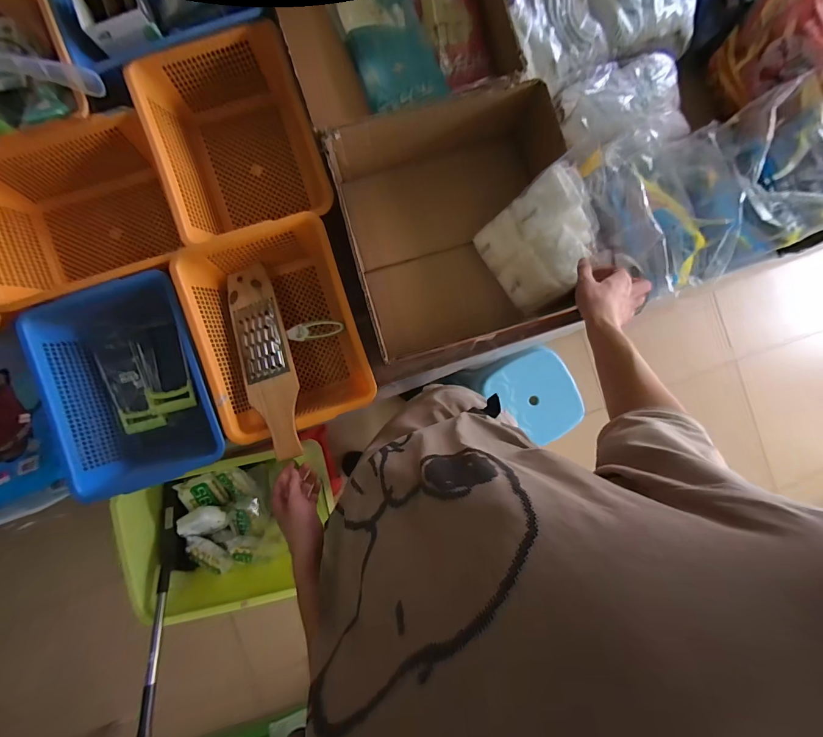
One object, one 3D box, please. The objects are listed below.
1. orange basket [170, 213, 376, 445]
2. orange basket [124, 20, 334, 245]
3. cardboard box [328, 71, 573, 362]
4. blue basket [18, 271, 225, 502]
[{"bbox_3d":[-0.250,-0.074,0.713,0.286,0.131,0.371,-18,92,-1],"label":"orange basket"},{"bbox_3d":[-0.328,-0.428,0.711,0.282,0.149,0.356,-19,92,-1],"label":"orange basket"},{"bbox_3d":[0.091,-0.275,0.729,0.407,0.176,0.429,-15,92,-1],"label":"cardboard box"},{"bbox_3d":[-0.528,0.020,0.710,0.289,0.132,0.398,-18,92,-1],"label":"blue basket"}]

